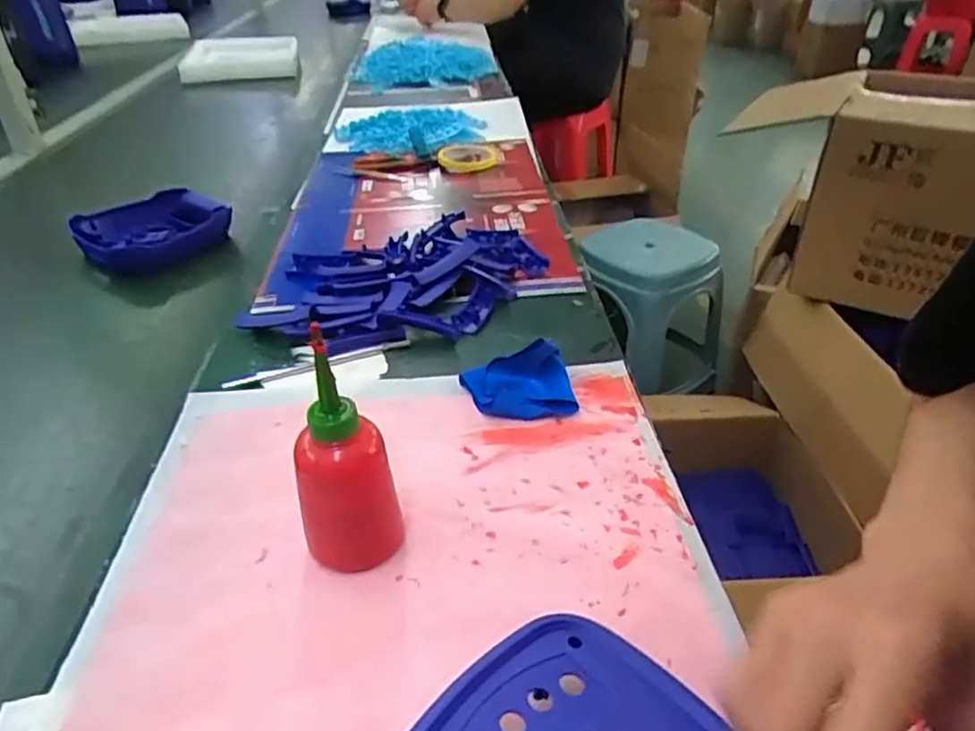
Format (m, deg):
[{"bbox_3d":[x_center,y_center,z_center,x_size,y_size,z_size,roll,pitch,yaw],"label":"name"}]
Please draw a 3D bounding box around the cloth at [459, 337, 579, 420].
[{"bbox_3d":[0.032,0.011,0.593,0.097,0.035,0.088,-12,36,-14],"label":"cloth"}]

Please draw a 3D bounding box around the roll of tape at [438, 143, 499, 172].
[{"bbox_3d":[-0.032,-0.358,1.137,0.099,0.020,0.118,1,35,1],"label":"roll of tape"}]

